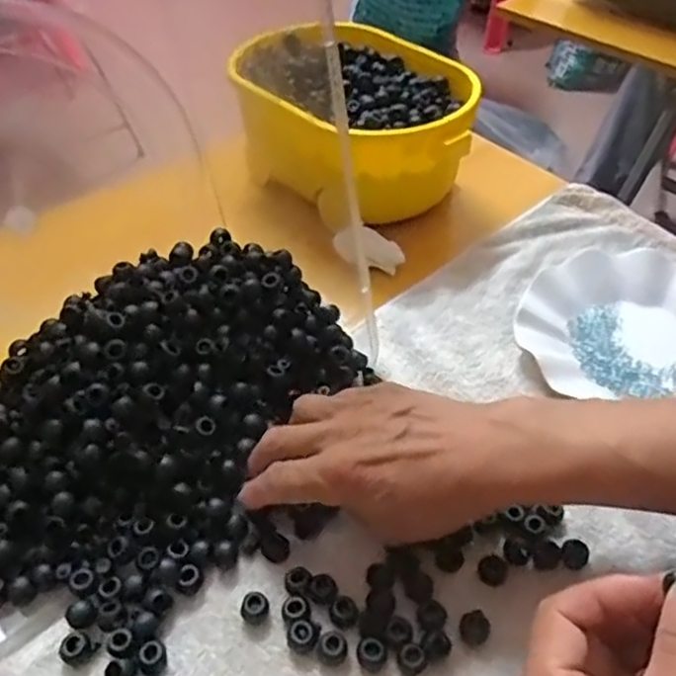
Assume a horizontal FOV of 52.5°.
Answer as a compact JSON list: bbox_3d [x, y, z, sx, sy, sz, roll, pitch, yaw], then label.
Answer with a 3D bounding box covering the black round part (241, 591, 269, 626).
[{"bbox_3d":[-0.045,0.145,0.369,0.014,0.010,0.014,0,45,0],"label":"black round part"}]

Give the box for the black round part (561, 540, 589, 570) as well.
[{"bbox_3d":[0.134,0.123,0.389,0.015,0.007,0.017,29,52,26],"label":"black round part"}]

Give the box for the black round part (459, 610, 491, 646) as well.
[{"bbox_3d":[0.072,0.153,0.362,0.017,0.004,0.015,-14,46,-13],"label":"black round part"}]

